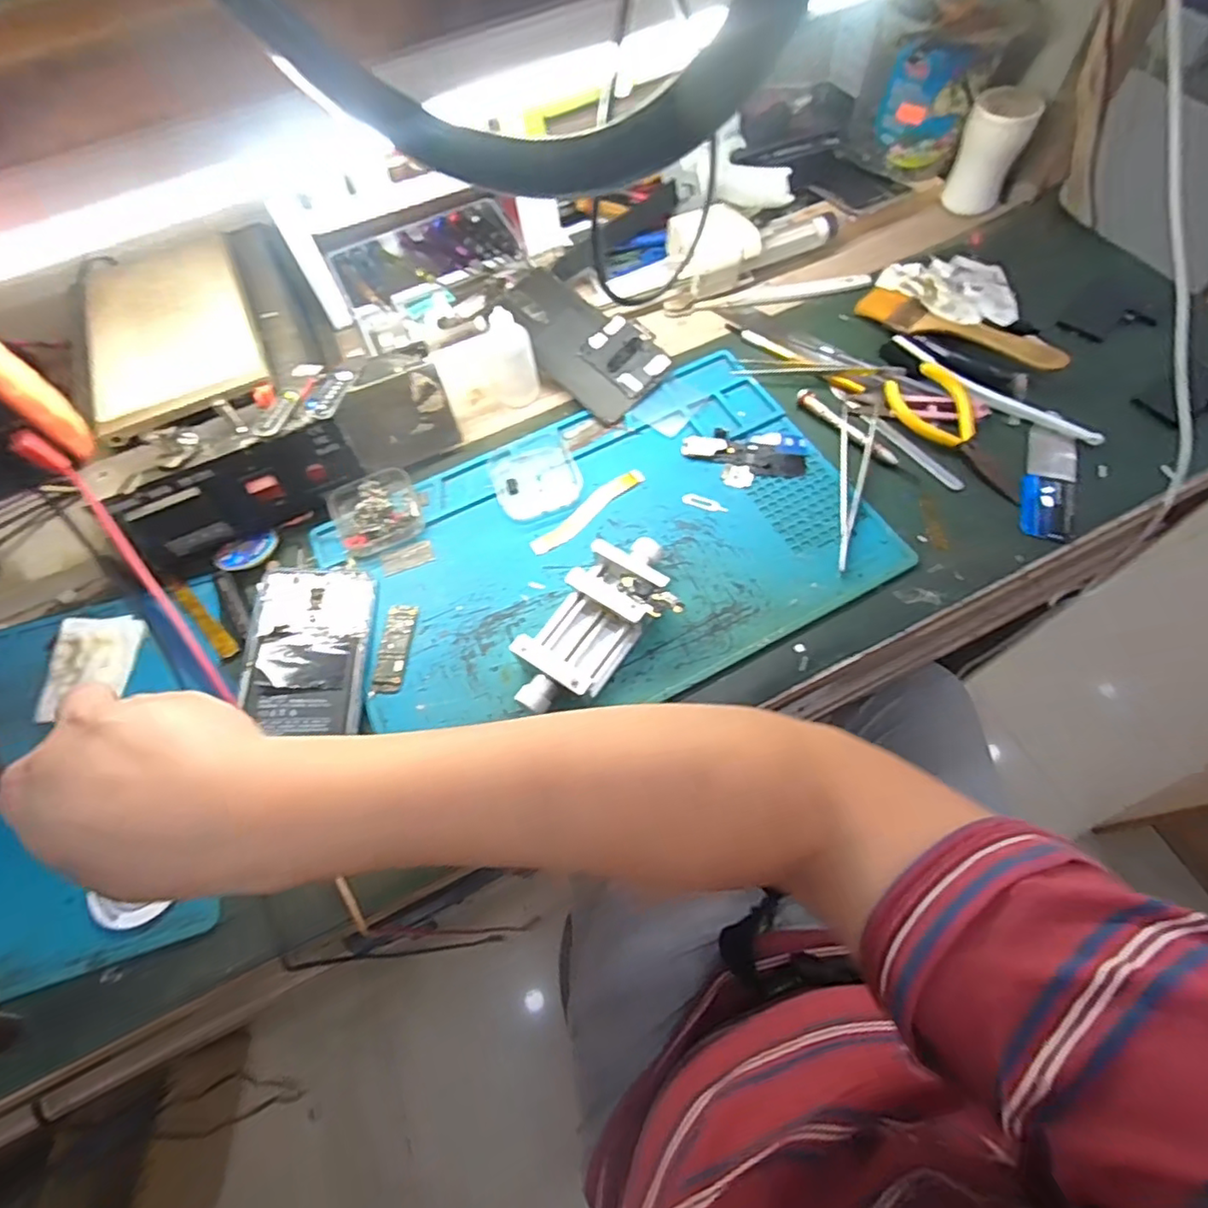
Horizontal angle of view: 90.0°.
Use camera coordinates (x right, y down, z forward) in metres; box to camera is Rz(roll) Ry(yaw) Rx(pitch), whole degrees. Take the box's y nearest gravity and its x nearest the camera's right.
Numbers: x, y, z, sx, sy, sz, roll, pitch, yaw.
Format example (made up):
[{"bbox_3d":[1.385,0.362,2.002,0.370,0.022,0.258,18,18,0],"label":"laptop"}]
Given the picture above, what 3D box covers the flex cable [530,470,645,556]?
[{"bbox_3d":[-0.012,-0.072,0.462,0.105,0.005,0.019,-42,68,-16],"label":"flex cable"}]

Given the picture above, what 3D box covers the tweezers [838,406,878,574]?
[{"bbox_3d":[0.180,-0.091,0.449,0.027,0.011,0.153,16,66,11],"label":"tweezers"}]

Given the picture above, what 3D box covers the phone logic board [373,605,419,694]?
[{"bbox_3d":[-0.144,0.030,0.417,0.019,0.004,0.064,2,64,5],"label":"phone logic board"}]

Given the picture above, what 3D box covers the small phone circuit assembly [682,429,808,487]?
[{"bbox_3d":[0.110,-0.114,0.467,0.093,0.009,0.048,-1,64,4],"label":"small phone circuit assembly"}]

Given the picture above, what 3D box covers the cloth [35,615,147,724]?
[{"bbox_3d":[-0.359,0.041,0.423,0.058,0.014,0.069,-10,64,-1],"label":"cloth"}]

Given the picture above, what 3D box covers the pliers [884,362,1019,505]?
[{"bbox_3d":[0.266,-0.130,0.457,0.048,0.018,0.129,-21,64,-7],"label":"pliers"}]

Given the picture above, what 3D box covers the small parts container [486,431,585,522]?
[{"bbox_3d":[-0.055,-0.104,0.470,0.065,0.017,0.078,-17,64,-5],"label":"small parts container"}]

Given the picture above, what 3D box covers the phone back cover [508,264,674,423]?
[{"bbox_3d":[-0.021,-0.230,0.520,0.082,0.009,0.158,-43,76,-3],"label":"phone back cover"}]

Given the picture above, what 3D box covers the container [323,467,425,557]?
[{"bbox_3d":[-0.174,-0.073,0.462,0.063,0.019,0.064,-22,64,-7],"label":"container"}]

